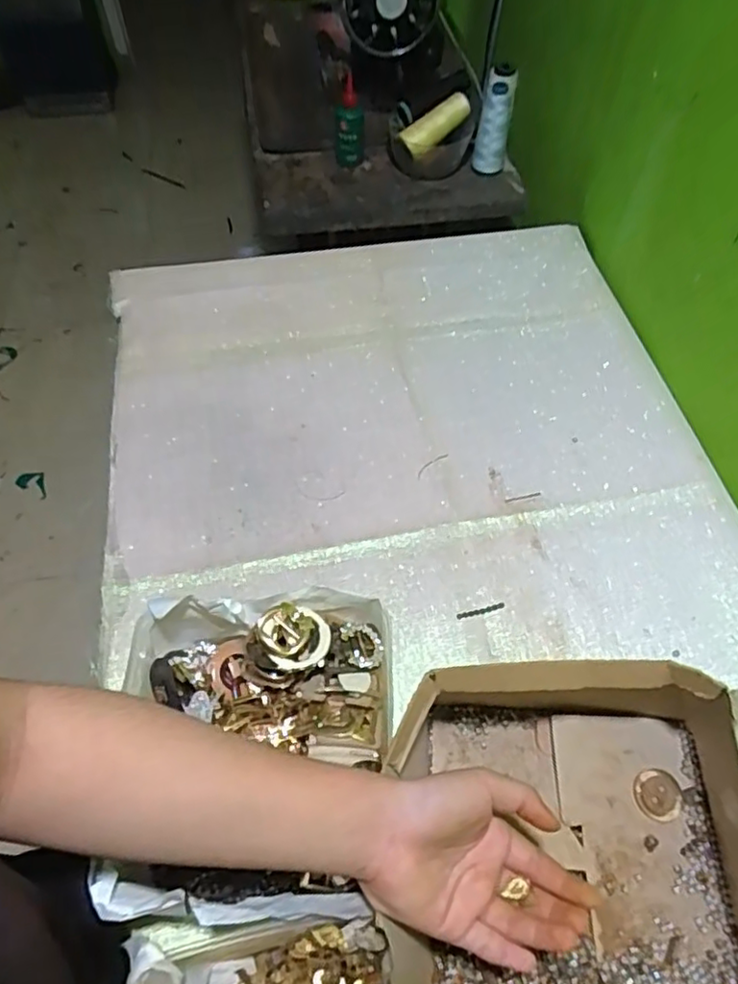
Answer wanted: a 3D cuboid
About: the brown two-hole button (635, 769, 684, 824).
[{"bbox_3d":[0.209,0.218,0.445,0.033,0.004,0.034,0,63,0],"label":"brown two-hole button"}]

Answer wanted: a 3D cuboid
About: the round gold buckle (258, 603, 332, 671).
[{"bbox_3d":[-0.055,0.107,0.464,0.046,0.012,0.050,0,63,0],"label":"round gold buckle"}]

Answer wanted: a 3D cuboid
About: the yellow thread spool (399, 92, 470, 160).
[{"bbox_3d":[0.094,-0.503,0.847,0.105,0.034,0.032,-37,67,2],"label":"yellow thread spool"}]

